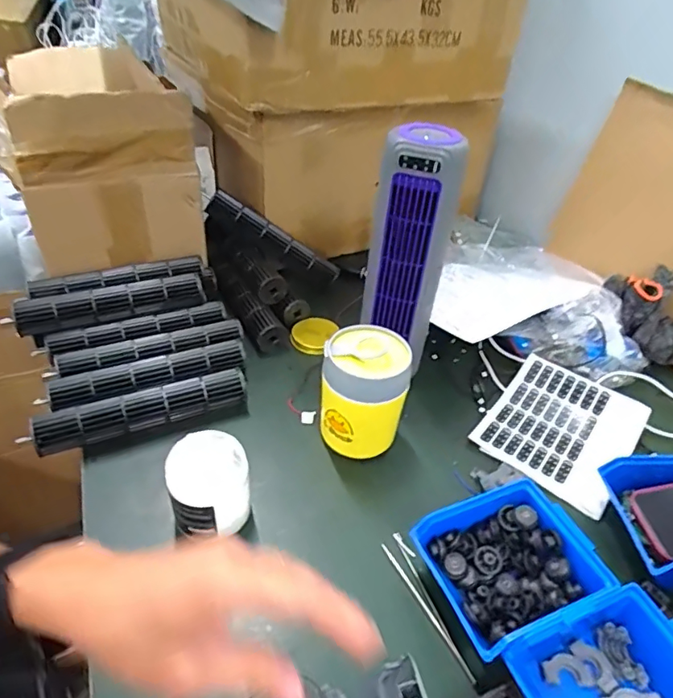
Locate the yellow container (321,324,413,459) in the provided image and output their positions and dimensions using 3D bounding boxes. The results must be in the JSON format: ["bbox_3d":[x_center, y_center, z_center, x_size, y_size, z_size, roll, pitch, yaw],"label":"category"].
[{"bbox_3d":[0.030,0.054,0.556,0.091,0.135,0.078,2,40,-4],"label":"yellow container"}]

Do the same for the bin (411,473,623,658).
[{"bbox_3d":[0.149,0.196,0.451,0.135,0.067,0.118,-14,44,-22],"label":"bin"}]

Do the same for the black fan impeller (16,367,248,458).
[{"bbox_3d":[-0.219,0.073,0.578,0.237,0.044,0.036,-15,44,-22],"label":"black fan impeller"}]

